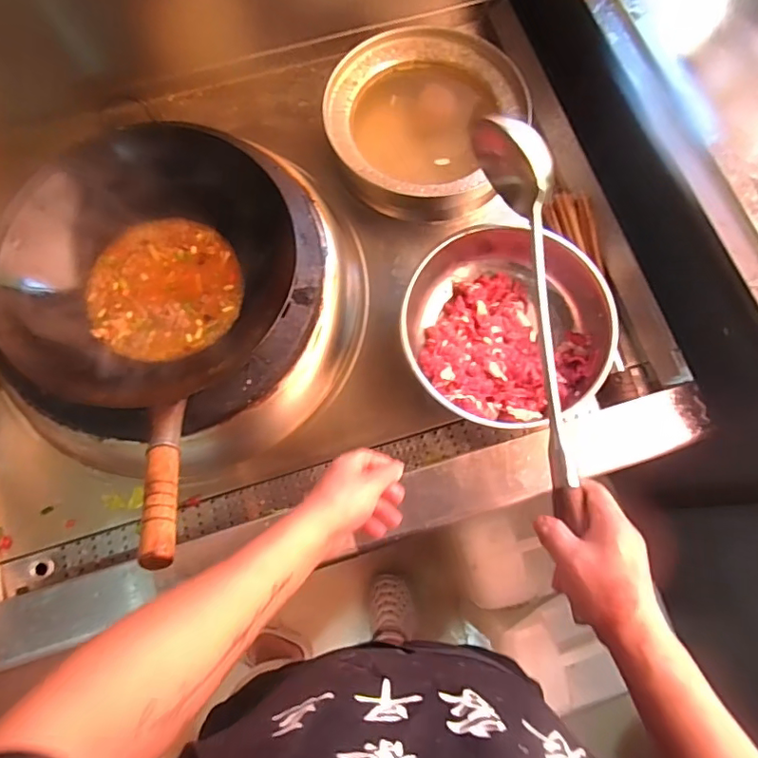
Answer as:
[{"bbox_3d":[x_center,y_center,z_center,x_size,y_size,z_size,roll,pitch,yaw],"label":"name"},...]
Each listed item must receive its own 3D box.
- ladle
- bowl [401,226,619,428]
[{"bbox_3d":[0.155,-0.082,0.581,0.077,0.099,0.469,0,71,-2],"label":"ladle"},{"bbox_3d":[0.164,-0.081,0.758,0.272,0.103,0.300,-17,76,-6],"label":"bowl"}]

